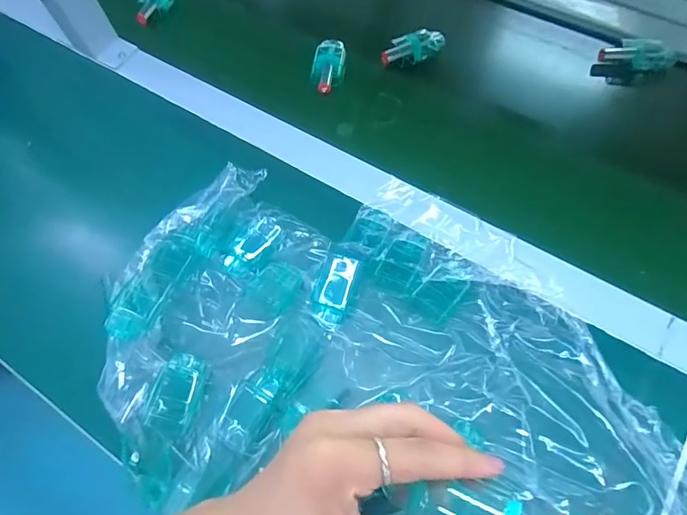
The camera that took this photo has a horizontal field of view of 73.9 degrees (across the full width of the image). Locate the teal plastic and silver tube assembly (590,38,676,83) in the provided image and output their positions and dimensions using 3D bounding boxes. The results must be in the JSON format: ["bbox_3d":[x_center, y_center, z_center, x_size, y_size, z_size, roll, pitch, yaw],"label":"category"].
[{"bbox_3d":[0.323,-0.221,0.508,0.074,0.042,0.027,-5,65,2],"label":"teal plastic and silver tube assembly"}]

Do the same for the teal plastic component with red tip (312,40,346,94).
[{"bbox_3d":[-0.016,-0.219,0.520,0.036,0.011,0.076,5,66,6],"label":"teal plastic component with red tip"}]

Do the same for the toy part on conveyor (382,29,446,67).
[{"bbox_3d":[0.080,-0.239,0.519,0.074,0.022,0.024,-16,65,-3],"label":"toy part on conveyor"}]

